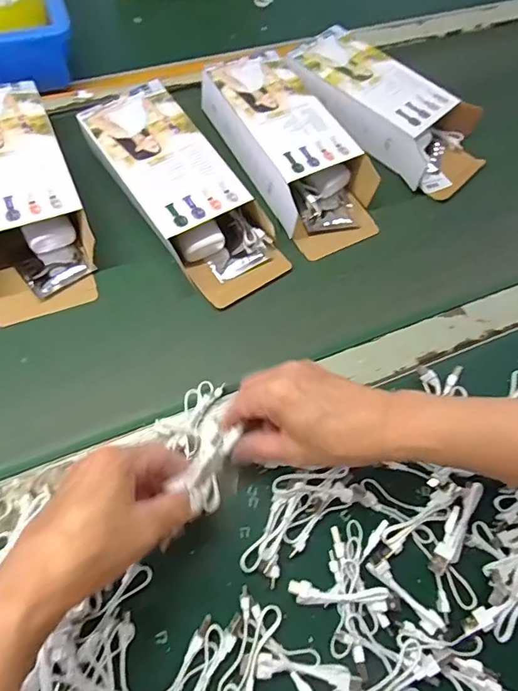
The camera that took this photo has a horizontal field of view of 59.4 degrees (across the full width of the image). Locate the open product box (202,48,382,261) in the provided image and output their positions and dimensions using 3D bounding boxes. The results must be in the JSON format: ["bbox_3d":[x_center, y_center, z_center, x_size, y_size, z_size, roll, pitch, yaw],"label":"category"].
[{"bbox_3d":[0.039,-0.224,0.513,0.127,0.073,0.255,-30,82,-11],"label":"open product box"}]

